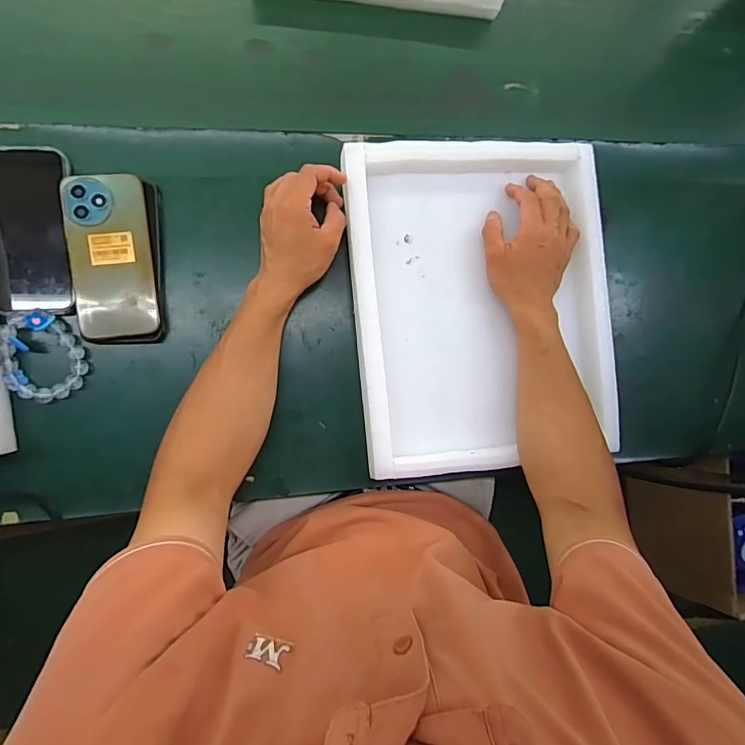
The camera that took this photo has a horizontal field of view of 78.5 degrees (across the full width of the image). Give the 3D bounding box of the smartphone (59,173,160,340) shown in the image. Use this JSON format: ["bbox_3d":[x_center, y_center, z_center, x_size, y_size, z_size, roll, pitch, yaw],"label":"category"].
[{"bbox_3d":[-0.257,-0.114,0.447,0.074,0.004,0.157,-7,91,-12],"label":"smartphone"}]

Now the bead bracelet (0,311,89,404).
[{"bbox_3d":[-0.323,-0.014,0.446,0.068,0.020,0.085,-10,91,-10],"label":"bead bracelet"}]

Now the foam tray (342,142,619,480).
[{"bbox_3d":[0.125,-0.078,0.509,0.288,0.053,0.352,-5,91,-5],"label":"foam tray"}]

